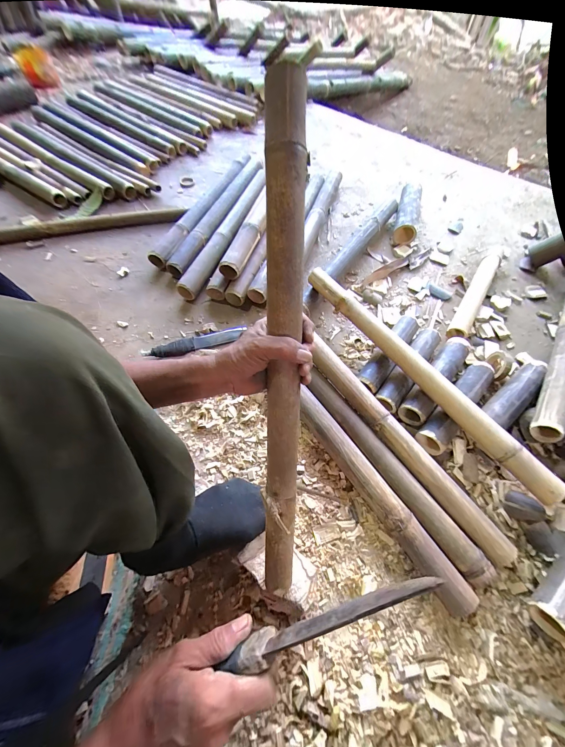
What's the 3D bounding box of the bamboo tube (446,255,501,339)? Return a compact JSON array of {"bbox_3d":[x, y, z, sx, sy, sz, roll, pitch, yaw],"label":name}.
[{"bbox_3d":[0.562,-0.231,0.802,0.051,0.043,0.409,32,66,15],"label":"bamboo tube"}]

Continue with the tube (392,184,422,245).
[{"bbox_3d":[0.431,-0.550,0.955,0.071,0.079,0.265,13,62,6],"label":"tube"}]

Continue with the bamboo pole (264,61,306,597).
[{"bbox_3d":[0.002,0.012,0.348,0.045,0.037,0.641,0,103,-1],"label":"bamboo pole"}]

